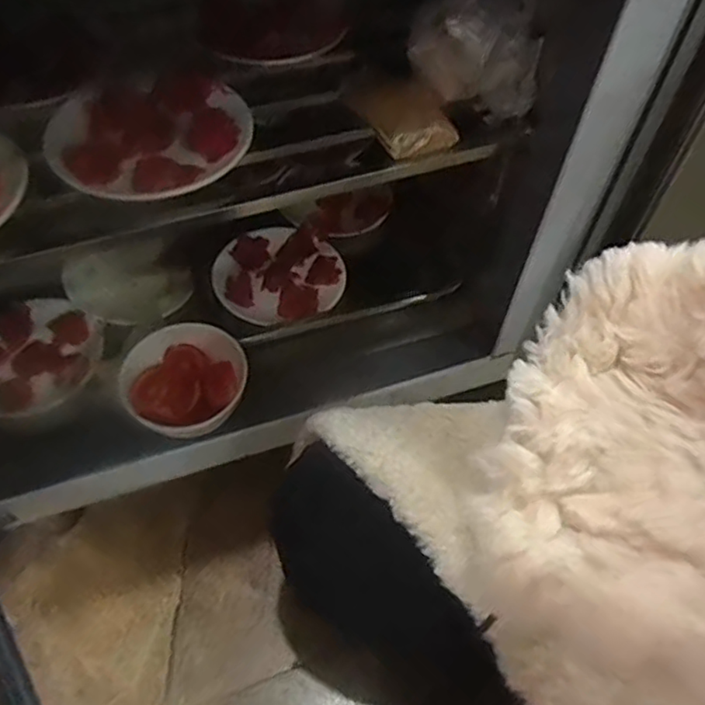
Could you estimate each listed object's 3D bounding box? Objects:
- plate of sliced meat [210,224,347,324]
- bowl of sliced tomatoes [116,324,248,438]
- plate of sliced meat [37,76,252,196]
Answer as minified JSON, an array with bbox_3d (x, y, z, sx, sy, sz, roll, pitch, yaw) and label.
[{"bbox_3d":[-0.100,-0.111,0.837,0.167,0.020,0.166,1,55,-1],"label":"plate of sliced meat"},{"bbox_3d":[-0.187,0.033,0.692,0.120,0.055,0.133,46,55,-3],"label":"bowl of sliced tomatoes"},{"bbox_3d":[-0.172,-0.188,0.538,0.166,0.020,0.147,-29,60,-20],"label":"plate of sliced meat"}]

